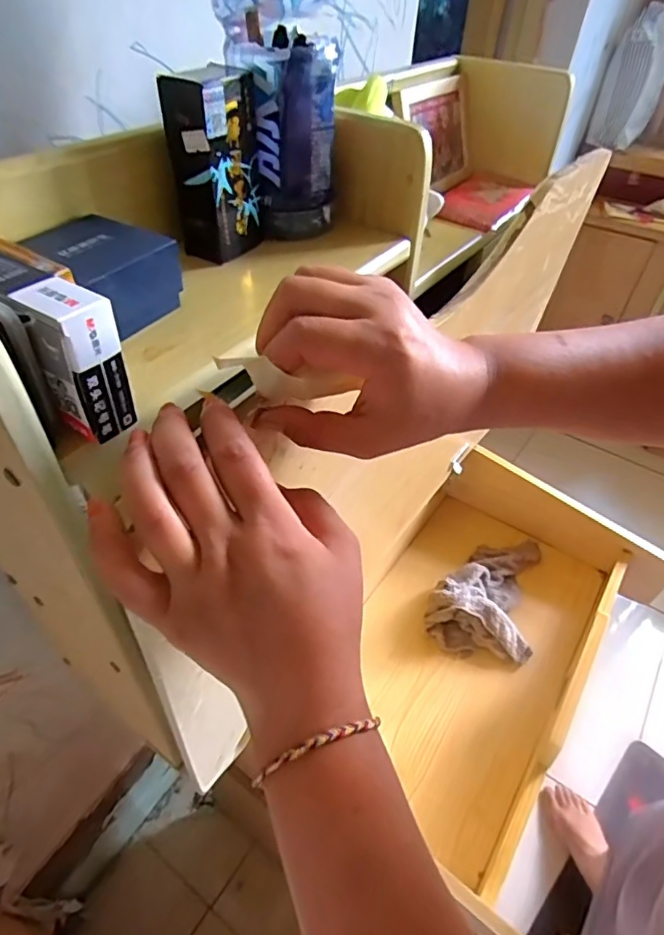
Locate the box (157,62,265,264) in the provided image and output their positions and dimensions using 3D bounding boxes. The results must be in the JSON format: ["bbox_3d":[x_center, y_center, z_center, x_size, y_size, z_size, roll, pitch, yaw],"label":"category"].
[{"bbox_3d":[-0.085,-0.220,0.394,0.045,0.113,0.064,19,46,15],"label":"box"}]

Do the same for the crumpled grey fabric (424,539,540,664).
[{"bbox_3d":[0.249,0.181,0.858,0.152,0.058,0.252,16,46,13],"label":"crumpled grey fabric"}]

